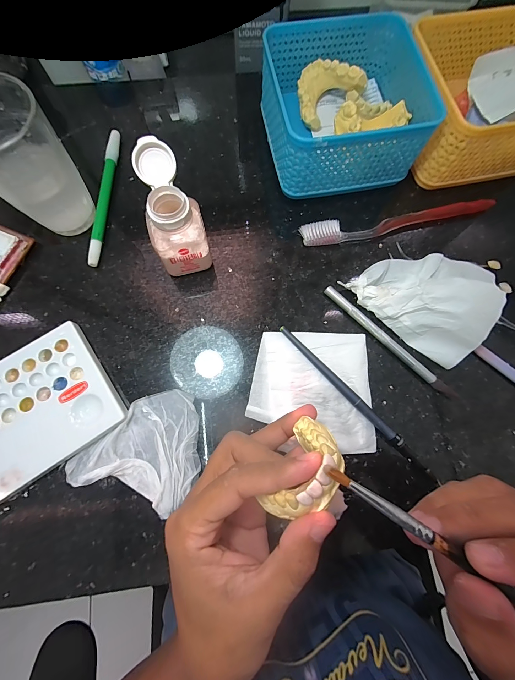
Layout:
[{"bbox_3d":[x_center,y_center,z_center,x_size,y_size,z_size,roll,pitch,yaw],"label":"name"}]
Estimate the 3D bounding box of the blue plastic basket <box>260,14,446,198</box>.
[{"bbox_3d":[0.077,-0.211,0.258,0.126,0.065,0.126,-11,77,-5],"label":"blue plastic basket"}]

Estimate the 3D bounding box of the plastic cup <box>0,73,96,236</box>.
[{"bbox_3d":[-0.176,-0.132,0.218,0.066,0.089,0.062,42,78,8],"label":"plastic cup"}]

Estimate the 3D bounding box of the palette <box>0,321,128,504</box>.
[{"bbox_3d":[-0.186,0.063,0.209,0.151,0.013,0.093,-33,79,-9],"label":"palette"}]

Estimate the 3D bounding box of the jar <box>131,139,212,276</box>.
[{"bbox_3d":[-0.066,-0.097,0.220,0.041,0.076,0.065,-15,77,-6],"label":"jar"}]

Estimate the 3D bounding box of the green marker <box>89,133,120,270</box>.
[{"bbox_3d":[-0.142,-0.135,0.261,0.009,0.011,0.142,3,76,-1],"label":"green marker"}]

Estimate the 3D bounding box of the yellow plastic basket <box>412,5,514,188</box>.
[{"bbox_3d":[0.207,-0.225,0.265,0.131,0.066,0.129,-11,77,-5],"label":"yellow plastic basket"}]

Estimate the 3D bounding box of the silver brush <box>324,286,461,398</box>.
[{"bbox_3d":[0.110,0.002,0.235,0.135,0.007,0.009,42,78,8],"label":"silver brush"}]

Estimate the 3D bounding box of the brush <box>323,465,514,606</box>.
[{"bbox_3d":[0.111,0.107,0.113,0.185,0.005,0.007,31,77,10],"label":"brush"}]

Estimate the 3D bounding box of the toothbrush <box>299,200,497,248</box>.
[{"bbox_3d":[0.131,-0.109,0.260,0.181,0.015,0.018,-9,77,-4],"label":"toothbrush"}]

